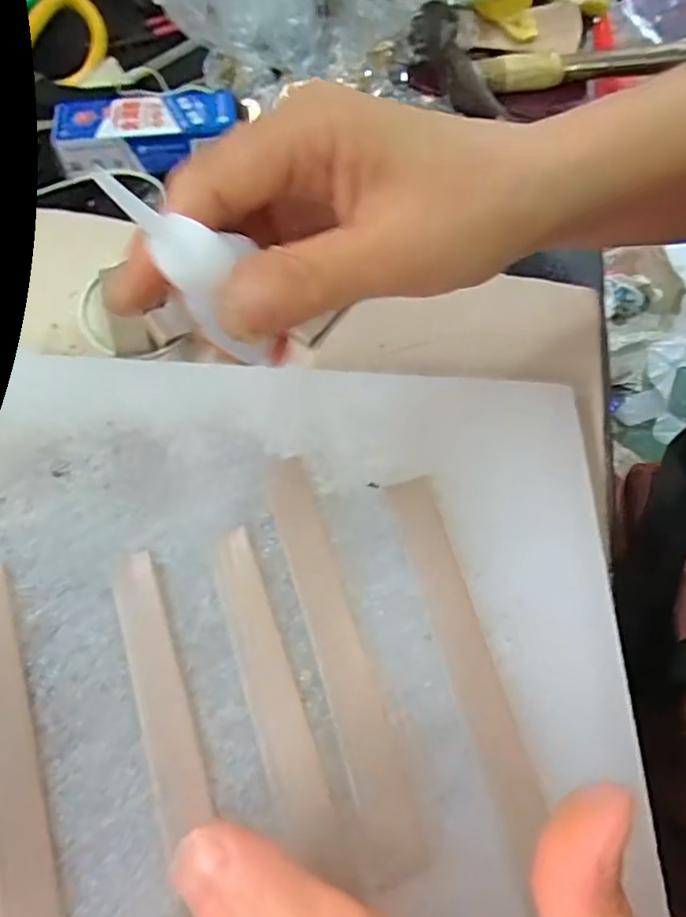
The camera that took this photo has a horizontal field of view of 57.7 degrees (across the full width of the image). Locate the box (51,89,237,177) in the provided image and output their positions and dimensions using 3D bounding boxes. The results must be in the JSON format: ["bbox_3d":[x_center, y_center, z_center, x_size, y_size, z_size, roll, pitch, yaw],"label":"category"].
[{"bbox_3d":[-0.115,-0.189,0.359,0.104,0.018,0.044,-1,60,-5],"label":"box"}]

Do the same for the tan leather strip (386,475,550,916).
[{"bbox_3d":[0.040,0.063,0.201,0.016,0.004,0.129,-11,61,-10],"label":"tan leather strip"}]

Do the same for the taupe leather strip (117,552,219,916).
[{"bbox_3d":[-0.048,0.088,0.182,0.014,0.004,0.131,-17,62,-12],"label":"taupe leather strip"}]

